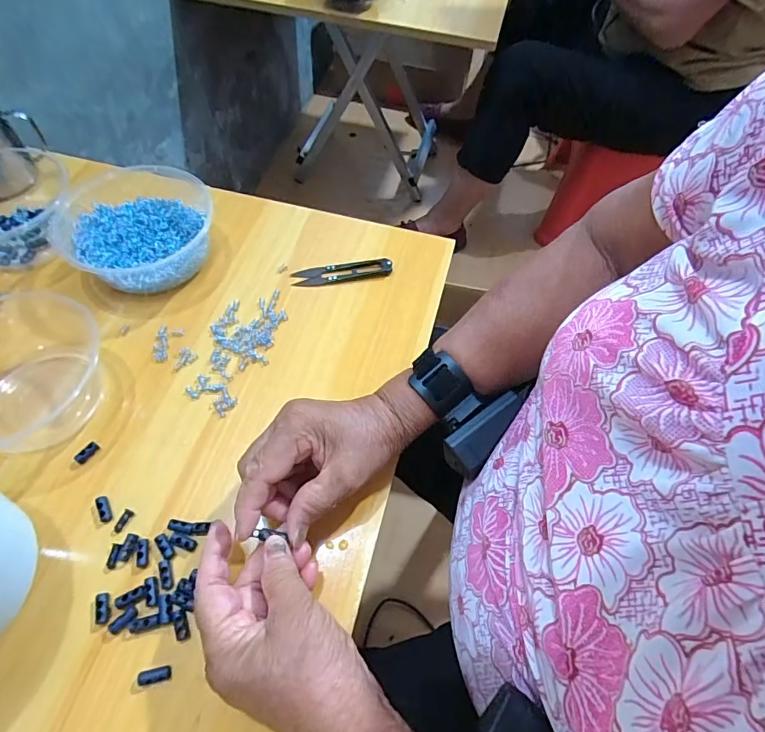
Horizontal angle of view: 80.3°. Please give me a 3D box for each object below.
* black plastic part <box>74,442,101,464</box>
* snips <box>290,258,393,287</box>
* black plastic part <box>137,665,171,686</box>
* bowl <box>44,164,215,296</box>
[{"bbox_3d":[-0.237,0.069,0.363,0.009,0.005,0.019,23,61,11],"label":"black plastic part"},{"bbox_3d":[-0.042,-0.099,0.471,0.101,0.007,0.022,-8,60,-7],"label":"snips"},{"bbox_3d":[-0.147,0.199,0.292,0.020,0.005,0.009,-8,60,-7],"label":"black plastic part"},{"bbox_3d":[-0.253,-0.143,0.469,0.143,0.045,0.158,-13,61,-10],"label":"bowl"}]

